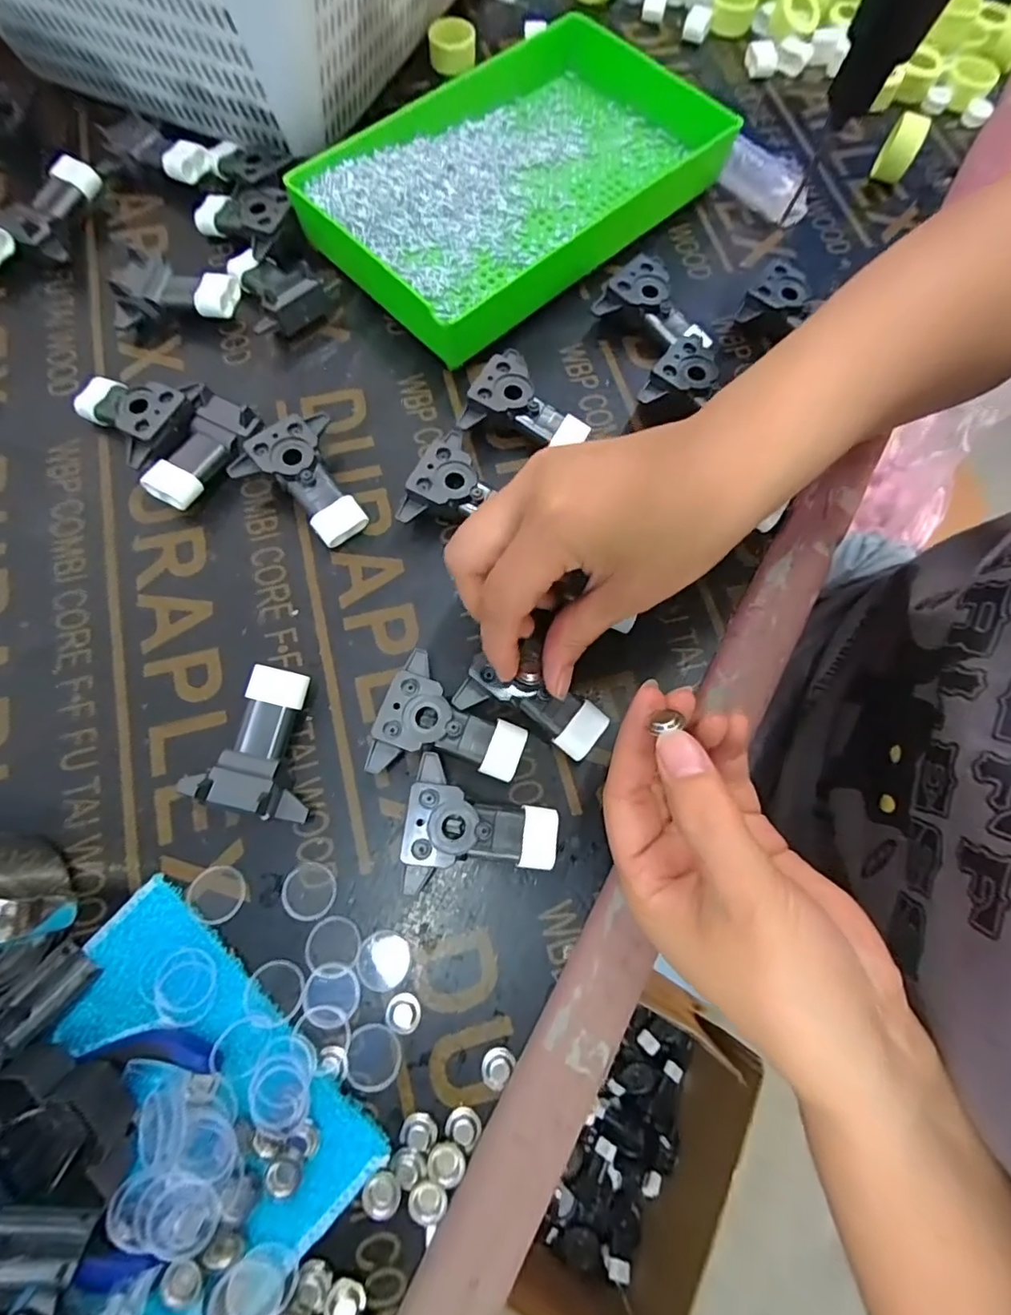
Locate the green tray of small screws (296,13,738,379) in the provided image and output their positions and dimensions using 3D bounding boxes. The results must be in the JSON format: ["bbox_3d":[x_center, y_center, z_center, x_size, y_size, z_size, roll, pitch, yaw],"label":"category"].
[{"bbox_3d":[0.006,-0.295,0.341,0.241,0.033,0.160,-43,78,-13],"label":"green tray of small screws"}]

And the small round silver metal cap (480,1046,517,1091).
[{"bbox_3d":[-0.003,0.165,0.222,0.012,0.004,0.014,30,74,8],"label":"small round silver metal cap"}]

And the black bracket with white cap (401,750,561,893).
[{"bbox_3d":[-0.009,0.075,0.239,0.063,0.026,0.052,8,72,1],"label":"black bracket with white cap"}]

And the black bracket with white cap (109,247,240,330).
[{"bbox_3d":[-0.192,-0.213,0.323,0.069,0.021,0.038,-2,72,-2],"label":"black bracket with white cap"}]

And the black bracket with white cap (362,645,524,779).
[{"bbox_3d":[-0.023,0.033,0.251,0.063,0.026,0.055,18,73,4],"label":"black bracket with white cap"}]

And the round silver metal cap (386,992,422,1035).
[{"bbox_3d":[-0.042,0.147,0.227,0.014,0.004,0.015,0,72,-1],"label":"round silver metal cap"}]

